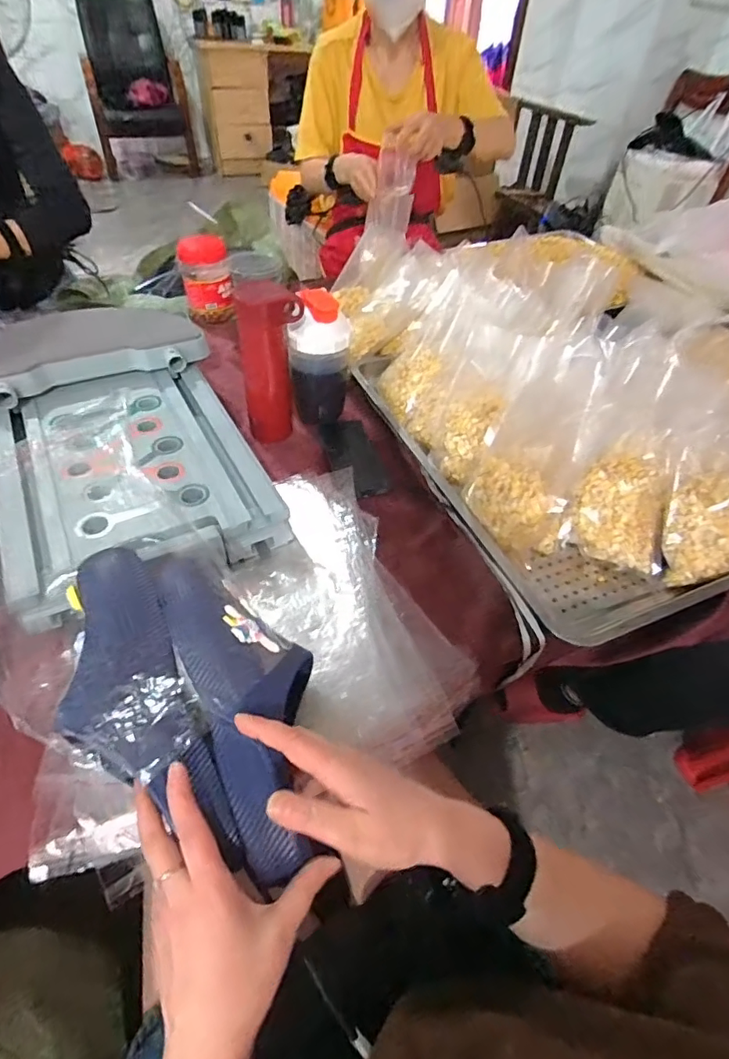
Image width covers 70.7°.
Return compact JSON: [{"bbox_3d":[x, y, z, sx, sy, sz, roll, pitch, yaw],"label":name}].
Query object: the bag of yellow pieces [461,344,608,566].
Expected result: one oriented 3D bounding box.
[{"bbox_3d":[0.214,-0.101,0.632,0.130,0.096,0.273,19,88,12],"label":"bag of yellow pieces"}]

